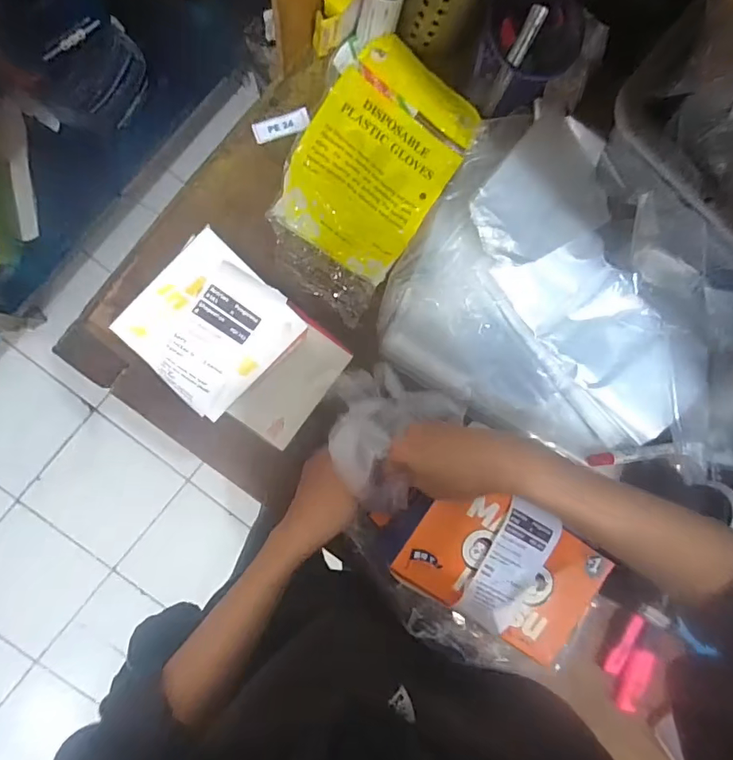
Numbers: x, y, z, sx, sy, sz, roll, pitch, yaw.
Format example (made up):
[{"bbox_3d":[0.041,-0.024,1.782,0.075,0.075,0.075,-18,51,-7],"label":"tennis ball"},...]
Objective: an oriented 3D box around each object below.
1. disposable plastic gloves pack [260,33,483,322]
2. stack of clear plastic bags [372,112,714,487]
[{"bbox_3d":[0.002,-0.202,0.479,0.148,0.030,0.259,26,89,-7],"label":"disposable plastic gloves pack"},{"bbox_3d":[0.216,-0.077,0.502,0.346,0.057,0.287,32,88,-7],"label":"stack of clear plastic bags"}]

